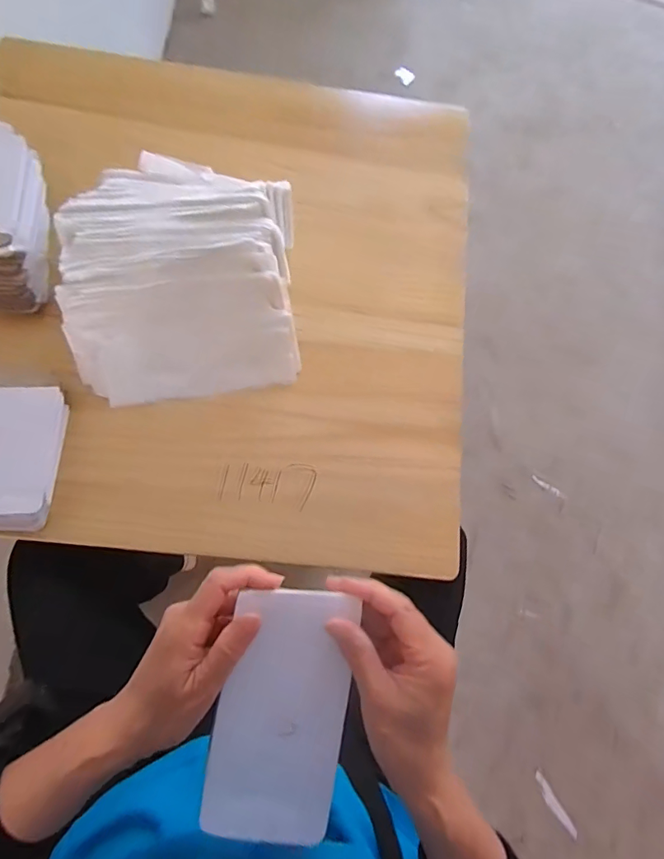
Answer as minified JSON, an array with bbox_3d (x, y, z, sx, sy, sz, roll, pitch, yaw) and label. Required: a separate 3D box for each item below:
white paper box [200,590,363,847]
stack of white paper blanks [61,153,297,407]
[{"bbox_3d":[-0.033,0.189,0.314,0.083,0.014,0.164,12,88,1],"label":"white paper box"},{"bbox_3d":[-0.206,-0.228,0.650,0.308,0.082,0.353,-7,75,-5],"label":"stack of white paper blanks"}]

